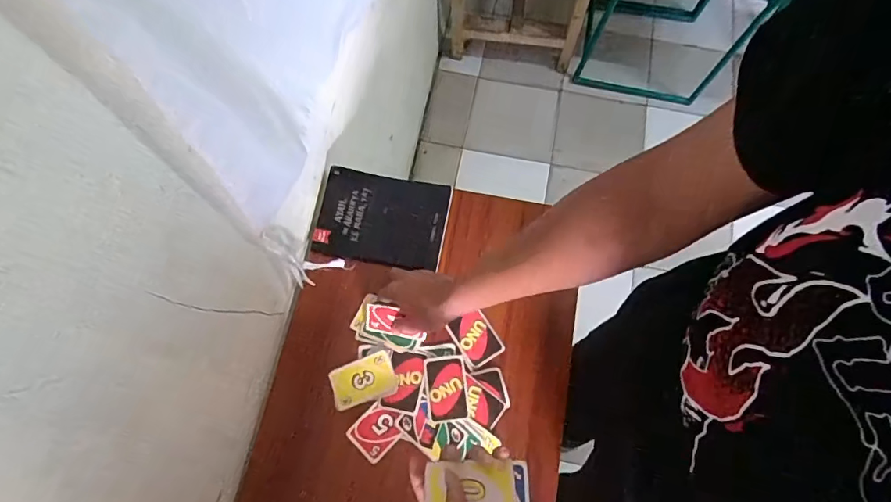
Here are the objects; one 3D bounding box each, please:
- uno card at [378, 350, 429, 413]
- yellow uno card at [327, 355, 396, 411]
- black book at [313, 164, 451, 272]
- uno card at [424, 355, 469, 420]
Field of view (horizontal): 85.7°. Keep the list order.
[{"bbox_3d":[-0.056,0.177,0.658,0.051,0.004,0.080,11,68,6],"label":"uno card"},{"bbox_3d":[-0.114,0.180,0.657,0.082,0.008,0.055,-16,71,-7],"label":"yellow uno card"},{"bbox_3d":[-0.095,-0.048,0.726,0.188,0.011,0.137,11,80,1],"label":"black book"},{"bbox_3d":[0.001,0.186,0.653,0.054,0.005,0.084,-5,70,-3],"label":"uno card"}]

